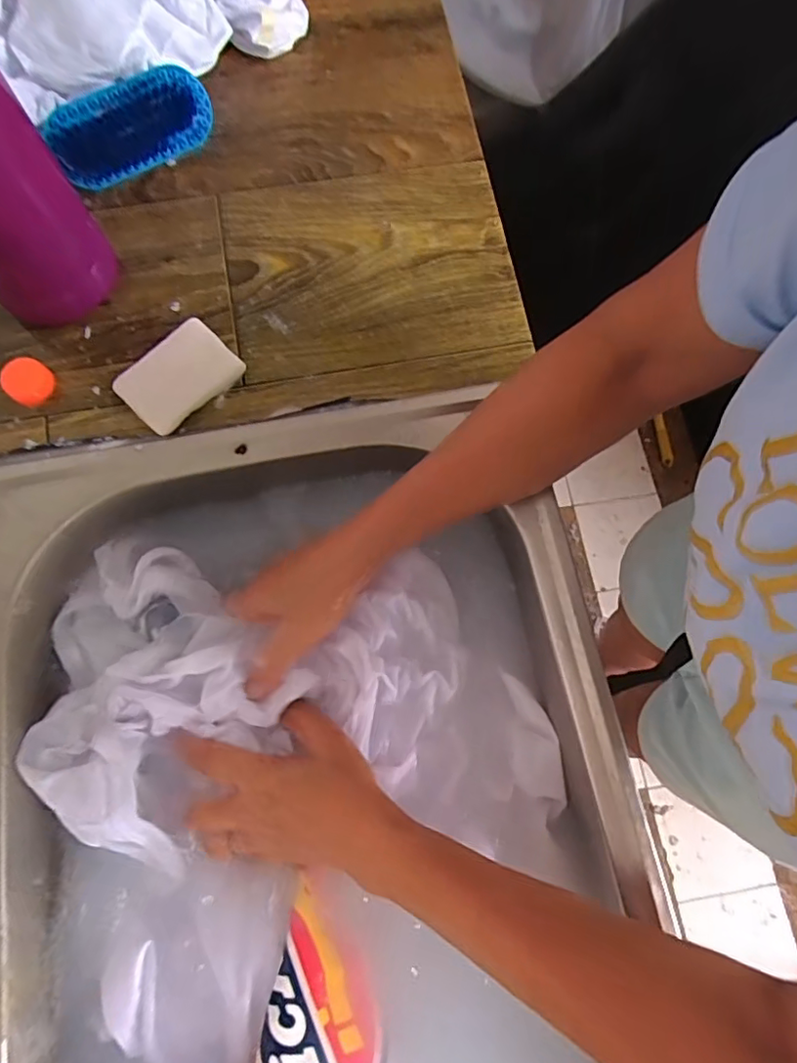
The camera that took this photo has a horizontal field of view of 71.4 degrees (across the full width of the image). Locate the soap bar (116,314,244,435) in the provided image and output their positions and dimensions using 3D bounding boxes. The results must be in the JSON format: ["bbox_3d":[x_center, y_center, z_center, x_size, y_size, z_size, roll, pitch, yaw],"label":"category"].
[{"bbox_3d":[-0.156,-0.110,0.397,0.056,0.015,0.077,44,78,9],"label":"soap bar"}]

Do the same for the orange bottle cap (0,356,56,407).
[{"bbox_3d":[-0.263,-0.107,0.394,0.032,0.014,0.032,0,75,-2],"label":"orange bottle cap"}]

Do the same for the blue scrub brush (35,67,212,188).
[{"bbox_3d":[-0.212,-0.320,0.440,0.126,0.054,0.025,-30,50,-10],"label":"blue scrub brush"}]

